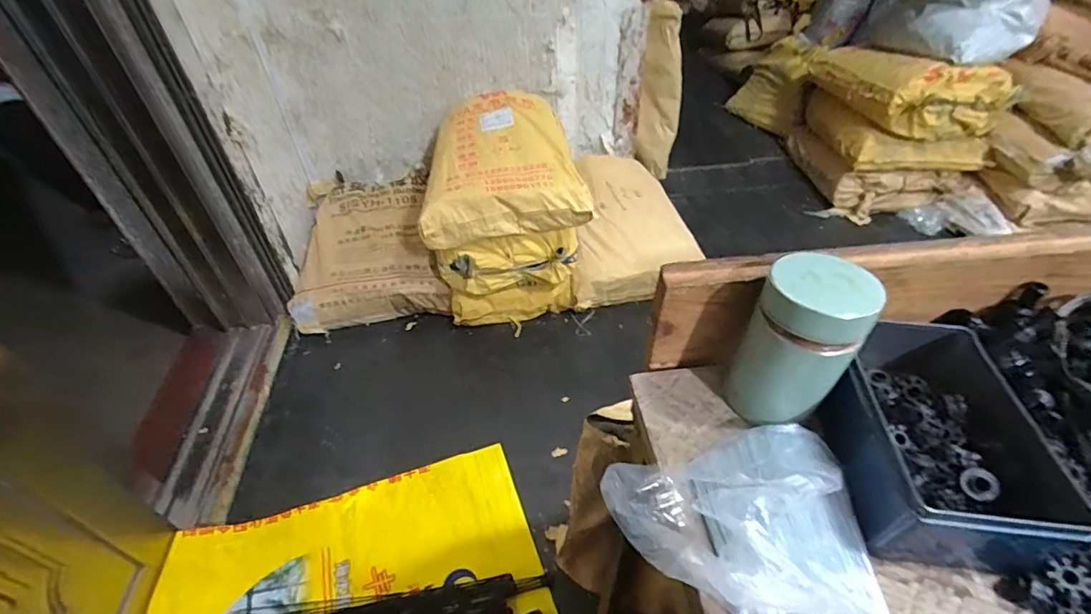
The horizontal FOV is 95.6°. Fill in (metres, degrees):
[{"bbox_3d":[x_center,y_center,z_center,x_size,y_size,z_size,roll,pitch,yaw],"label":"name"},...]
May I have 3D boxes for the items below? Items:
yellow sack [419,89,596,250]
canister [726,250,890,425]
[{"bbox_3d":[-0.131,-0.427,1.460,0.438,0.189,0.544,-5,44,-4],"label":"yellow sack"},{"bbox_3d":[0.172,0.028,0.340,0.066,0.111,0.077,23,49,23],"label":"canister"}]

